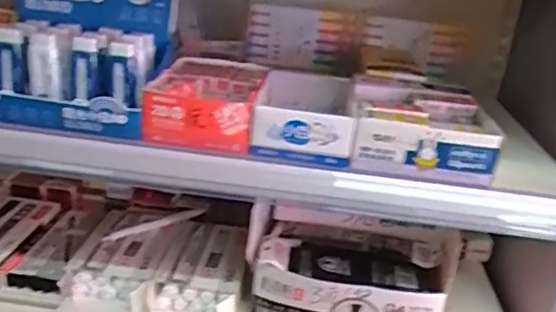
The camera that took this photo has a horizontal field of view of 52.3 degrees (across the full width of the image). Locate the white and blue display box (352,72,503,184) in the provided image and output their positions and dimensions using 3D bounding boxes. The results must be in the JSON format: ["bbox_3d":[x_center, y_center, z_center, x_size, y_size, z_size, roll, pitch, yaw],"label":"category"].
[{"bbox_3d":[0.140,-0.034,0.570,0.129,0.052,0.167,9,23,6],"label":"white and blue display box"}]

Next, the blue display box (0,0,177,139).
[{"bbox_3d":[-0.191,-0.126,0.556,0.162,0.154,0.155,8,23,5],"label":"blue display box"}]

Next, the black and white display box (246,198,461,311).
[{"bbox_3d":[0.075,0.122,0.613,0.203,0.104,0.113,9,24,7],"label":"black and white display box"}]

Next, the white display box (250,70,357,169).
[{"bbox_3d":[0.026,-0.043,0.563,0.089,0.044,0.142,7,23,1],"label":"white display box"}]

